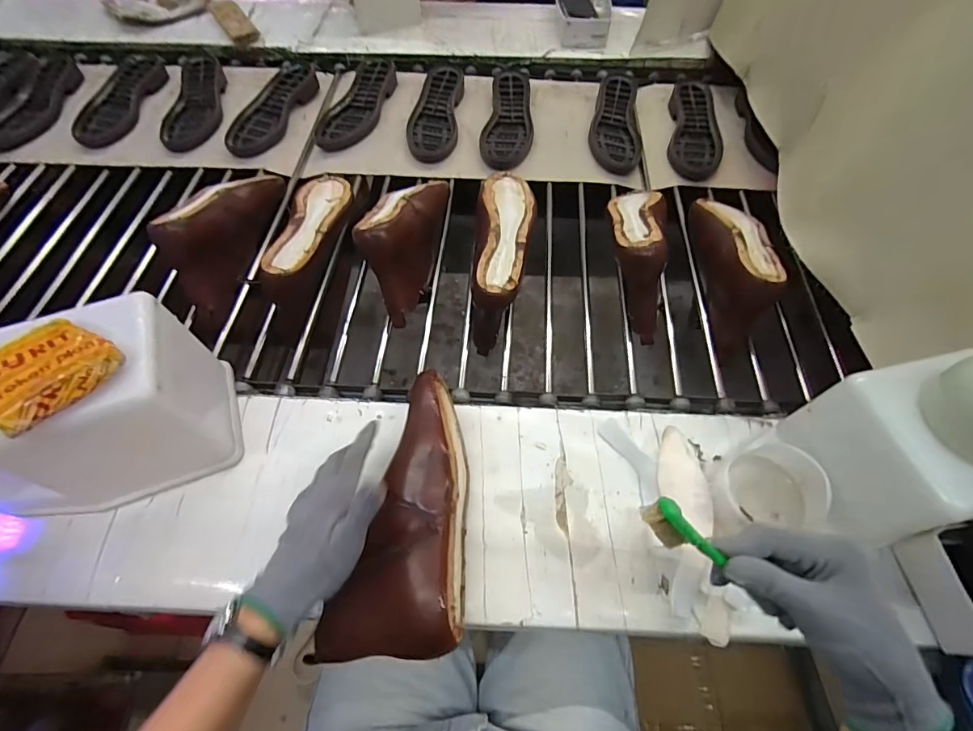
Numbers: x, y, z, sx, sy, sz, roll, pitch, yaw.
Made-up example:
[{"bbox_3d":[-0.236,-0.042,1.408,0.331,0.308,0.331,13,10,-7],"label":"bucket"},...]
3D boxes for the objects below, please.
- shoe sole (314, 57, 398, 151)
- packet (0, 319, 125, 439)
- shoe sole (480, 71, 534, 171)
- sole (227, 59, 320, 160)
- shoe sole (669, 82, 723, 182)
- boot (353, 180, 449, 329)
[{"bbox_3d":[-0.261,-0.537,0.928,0.100,0.024,0.281,13,60,8],"label":"shoe sole"},{"bbox_3d":[-0.362,0.001,0.373,0.076,0.021,0.089,36,66,19],"label":"packet"},{"bbox_3d":[0.047,-0.486,0.895,0.093,0.023,0.267,7,62,5],"label":"shoe sole"},{"bbox_3d":[-0.434,-0.528,0.916,0.101,0.031,0.290,16,61,10],"label":"sole"},{"bbox_3d":[0.406,-0.457,0.876,0.098,0.026,0.266,9,60,6],"label":"shoe sole"},{"bbox_3d":[-0.126,-0.193,0.682,0.088,0.129,0.269,6,60,4],"label":"boot"}]

